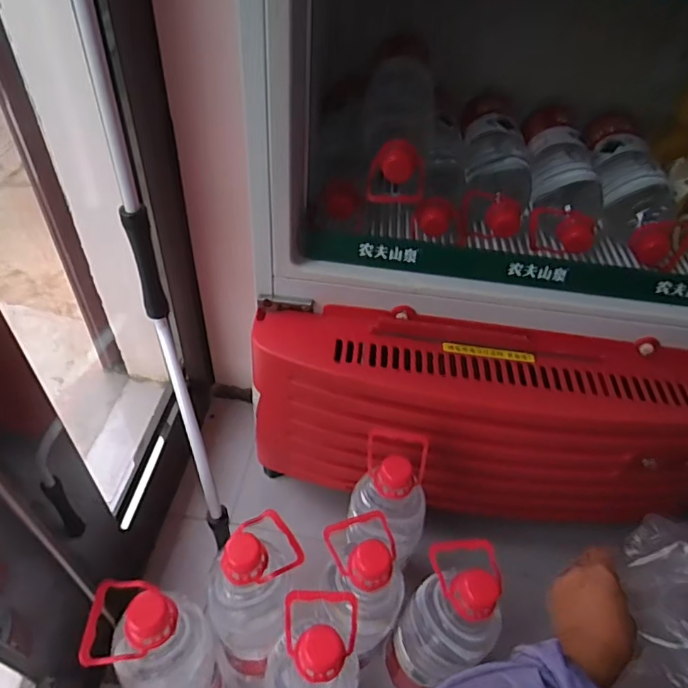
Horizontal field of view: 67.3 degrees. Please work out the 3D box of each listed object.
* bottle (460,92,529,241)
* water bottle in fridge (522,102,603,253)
[{"bbox_3d":[0.200,-0.250,0.694,0.086,0.071,0.247,8,47,0],"label":"bottle"},{"bbox_3d":[0.285,-0.215,0.678,0.095,0.085,0.269,10,47,2],"label":"water bottle in fridge"}]

